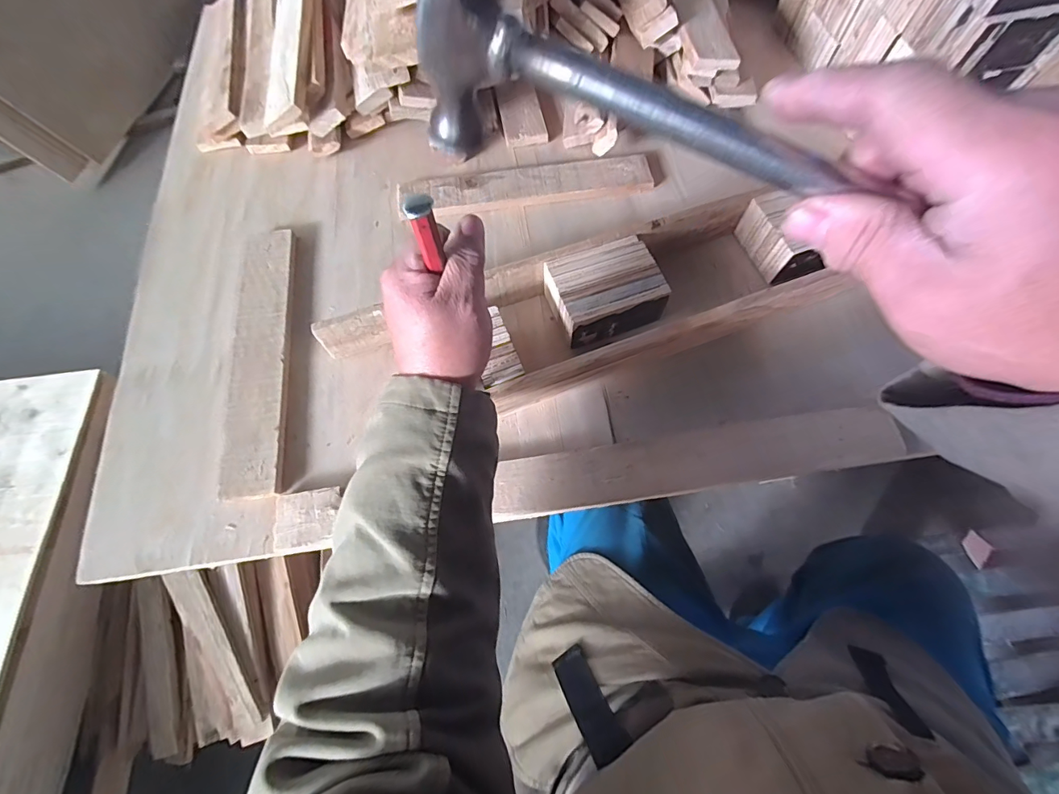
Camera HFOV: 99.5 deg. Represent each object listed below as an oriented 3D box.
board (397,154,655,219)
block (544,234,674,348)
[{"bbox_3d":[-0.003,-0.301,0.635,0.357,0.015,0.065,-10,68,-4],"label":"board"},{"bbox_3d":[0.086,-0.124,0.530,0.122,0.054,0.100,-18,69,-8],"label":"block"}]

